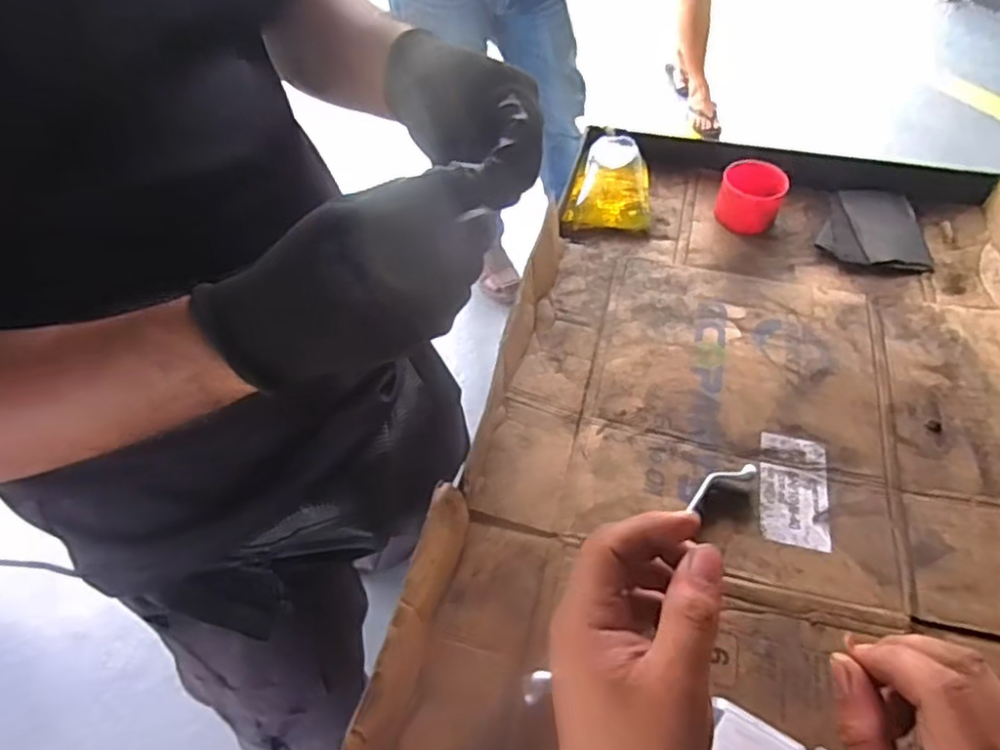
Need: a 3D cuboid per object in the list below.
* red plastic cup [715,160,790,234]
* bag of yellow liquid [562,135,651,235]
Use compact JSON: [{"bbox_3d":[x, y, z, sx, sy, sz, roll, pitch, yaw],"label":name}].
[{"bbox_3d":[0.268,-0.189,0.732,0.065,0.051,0.065,-1,49,1],"label":"red plastic cup"},{"bbox_3d":[0.124,-0.215,0.766,0.092,0.042,0.130,6,49,7],"label":"bag of yellow liquid"}]

